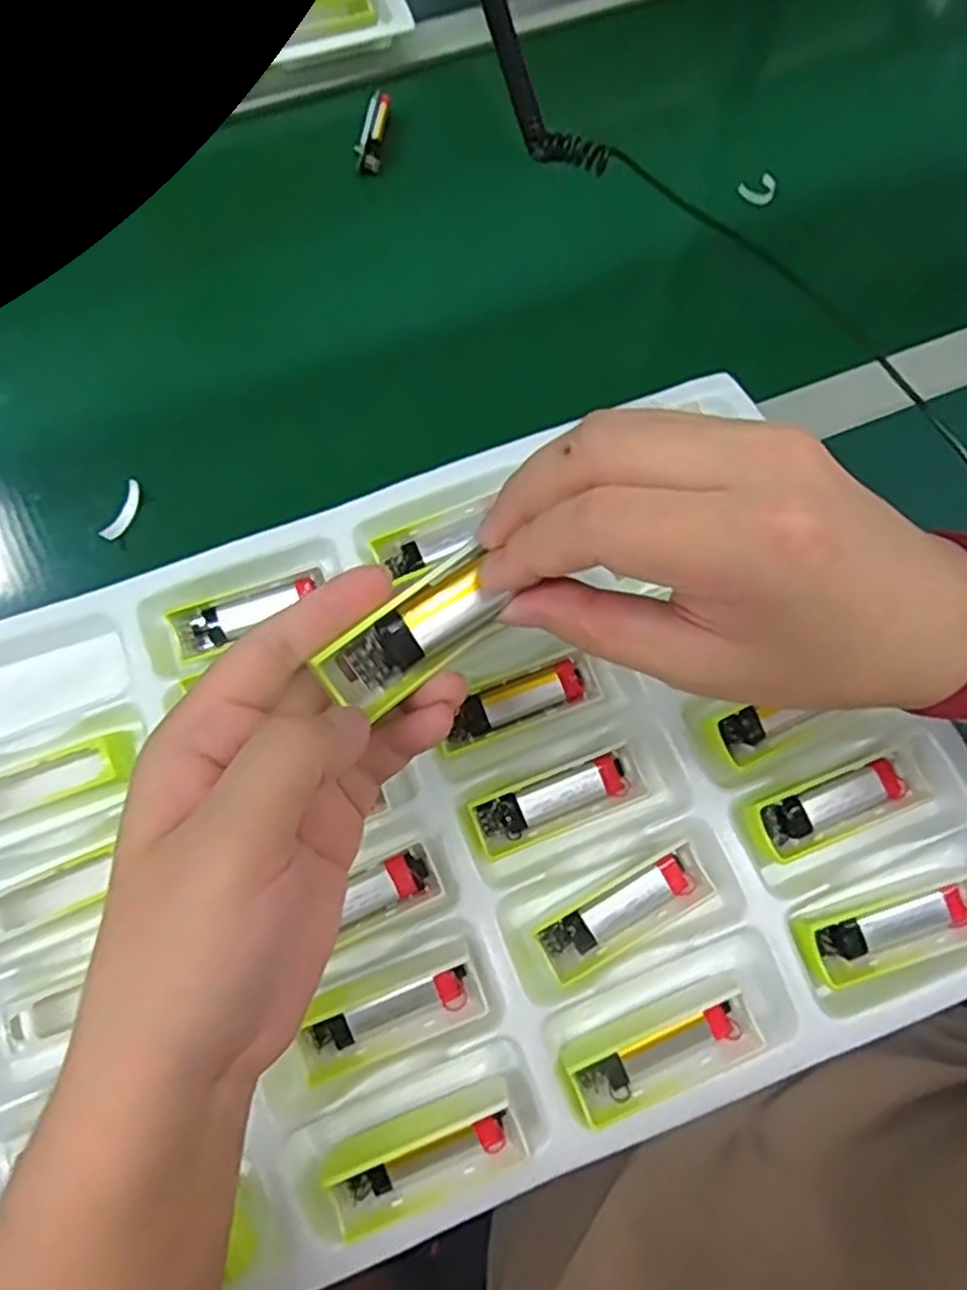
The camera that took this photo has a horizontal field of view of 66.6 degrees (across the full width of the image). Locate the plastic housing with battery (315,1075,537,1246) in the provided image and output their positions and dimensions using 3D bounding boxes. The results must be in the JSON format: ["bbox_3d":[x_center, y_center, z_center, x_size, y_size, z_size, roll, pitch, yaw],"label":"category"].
[{"bbox_3d":[-0.023,0.206,0.295,0.078,0.014,0.032,-20,72,-6],"label":"plastic housing with battery"}]

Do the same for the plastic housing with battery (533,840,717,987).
[{"bbox_3d":[0.062,0.116,0.318,0.078,0.014,0.026,-29,73,-9],"label":"plastic housing with battery"}]

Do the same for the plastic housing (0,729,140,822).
[{"bbox_3d":[-0.199,0.062,0.340,0.084,0.019,0.021,-21,72,-6],"label":"plastic housing"}]

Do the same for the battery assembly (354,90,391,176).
[{"bbox_3d":[-0.085,-0.405,0.577,0.019,0.017,0.072,9,82,5],"label":"battery assembly"}]

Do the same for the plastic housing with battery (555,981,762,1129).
[{"bbox_3d":[0.074,0.167,0.303,0.078,0.017,0.029,-22,72,-7],"label":"plastic housing with battery"}]

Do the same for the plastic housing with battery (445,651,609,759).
[{"bbox_3d":[0.016,0.027,0.350,0.076,0.018,0.028,-20,72,-6],"label":"plastic housing with battery"}]

